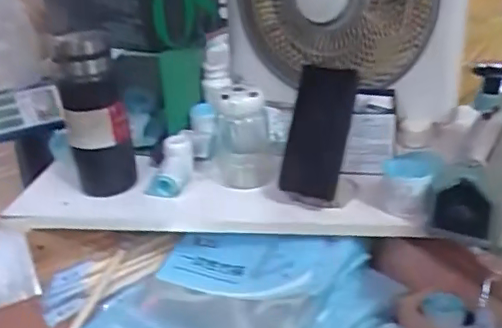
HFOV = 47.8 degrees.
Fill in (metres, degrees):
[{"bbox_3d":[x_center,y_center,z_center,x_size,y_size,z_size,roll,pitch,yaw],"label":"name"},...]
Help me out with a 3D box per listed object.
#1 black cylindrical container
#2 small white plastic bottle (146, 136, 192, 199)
[{"bbox_3d":[-0.209,-0.061,0.756,0.084,0.207,0.080,-11,28,-12],"label":"black cylindrical container"},{"bbox_3d":[-0.112,0.006,0.795,0.057,0.040,0.086,1,40,10],"label":"small white plastic bottle"}]

